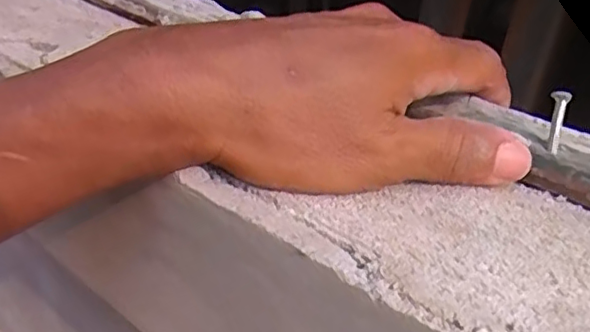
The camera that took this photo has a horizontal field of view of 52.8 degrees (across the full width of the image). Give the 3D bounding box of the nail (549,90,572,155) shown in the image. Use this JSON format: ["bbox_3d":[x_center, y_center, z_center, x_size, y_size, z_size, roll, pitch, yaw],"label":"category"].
[{"bbox_3d":[0.095,-0.016,0.215,0.006,0.023,0.004,8,11,4],"label":"nail"}]

